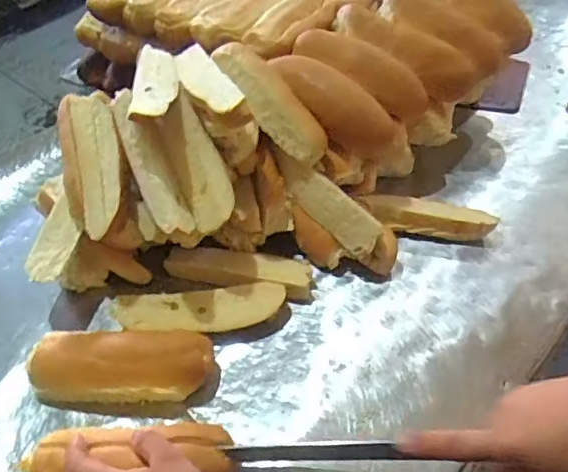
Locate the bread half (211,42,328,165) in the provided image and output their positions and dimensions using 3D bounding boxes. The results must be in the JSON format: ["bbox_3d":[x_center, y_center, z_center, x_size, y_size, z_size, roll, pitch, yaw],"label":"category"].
[{"bbox_3d":[-0.013,-0.134,0.547,0.044,0.021,0.148,-35,80,-22],"label":"bread half"}]

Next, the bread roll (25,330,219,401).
[{"bbox_3d":[-0.141,0.107,0.483,0.157,0.042,0.065,-1,49,5],"label":"bread roll"}]

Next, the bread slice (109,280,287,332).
[{"bbox_3d":[-0.078,0.071,0.520,0.155,0.020,0.041,-5,65,0],"label":"bread slice"}]

